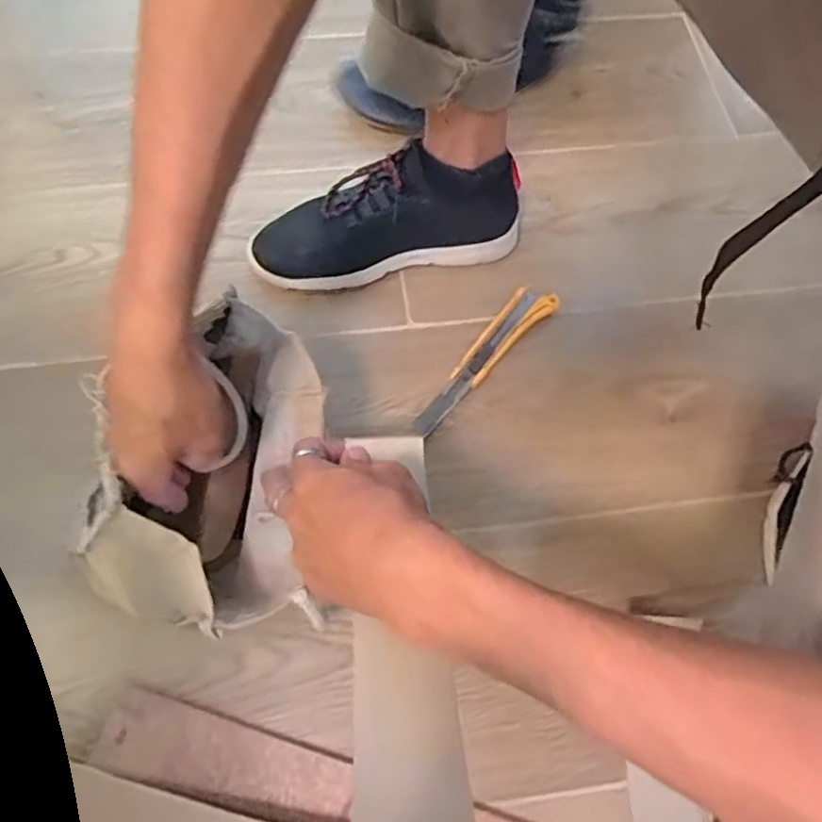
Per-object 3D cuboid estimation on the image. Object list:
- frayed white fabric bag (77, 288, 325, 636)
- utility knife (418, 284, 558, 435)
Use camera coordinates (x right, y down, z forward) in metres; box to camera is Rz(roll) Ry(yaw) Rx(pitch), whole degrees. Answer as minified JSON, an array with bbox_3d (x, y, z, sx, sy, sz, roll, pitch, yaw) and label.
[{"bbox_3d":[-0.138,0.039,0.476,0.142,0.153,0.222,2,68,-2],"label":"frayed white fabric bag"},{"bbox_3d":[0.066,-0.053,0.606,0.035,0.014,0.188,42,72,13],"label":"utility knife"}]

